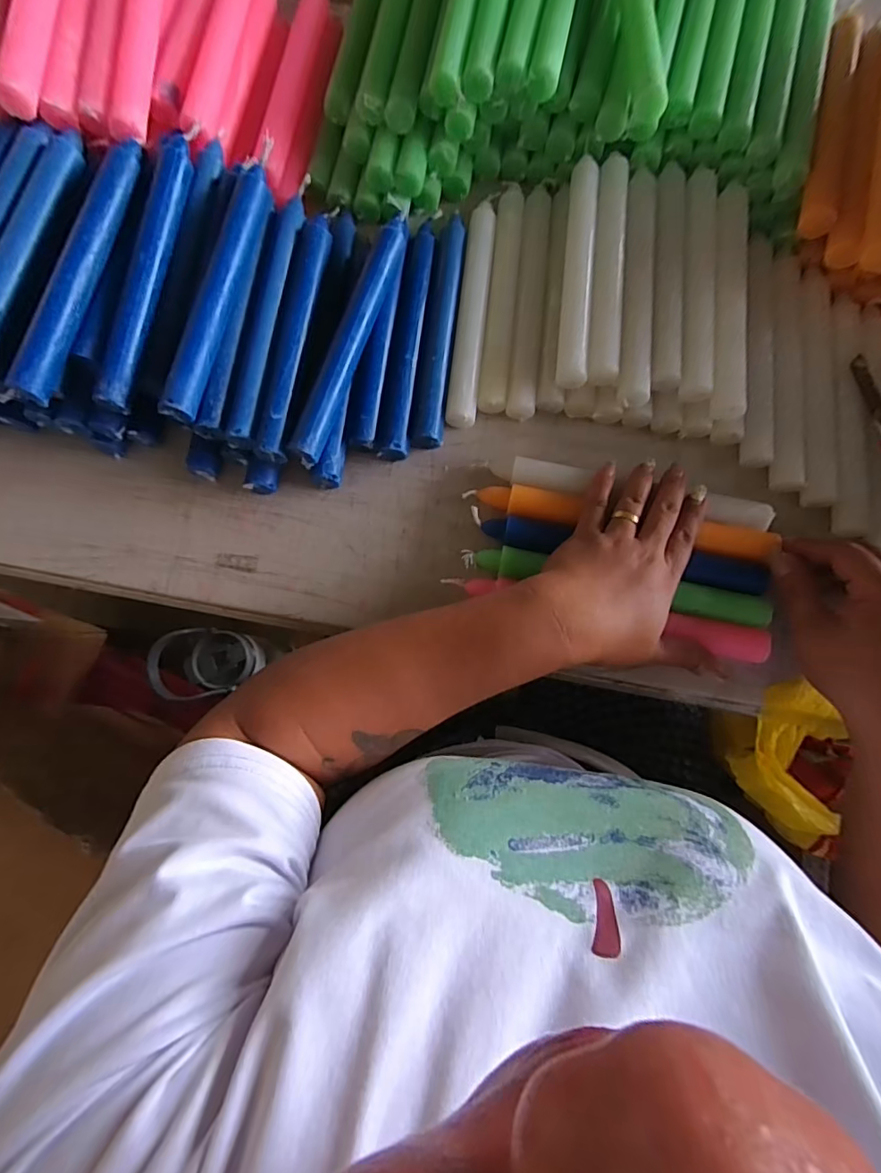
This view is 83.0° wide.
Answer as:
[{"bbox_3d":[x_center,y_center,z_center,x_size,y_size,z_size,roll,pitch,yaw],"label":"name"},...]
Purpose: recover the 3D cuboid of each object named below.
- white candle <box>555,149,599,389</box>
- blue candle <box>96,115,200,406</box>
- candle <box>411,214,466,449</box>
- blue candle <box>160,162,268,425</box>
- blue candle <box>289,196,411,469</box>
[{"bbox_3d":[0.104,-0.240,0.383,0.022,0.023,0.194,5,79,2],"label":"white candle"},{"bbox_3d":[-0.206,-0.231,0.352,0.020,0.024,0.221,9,79,3],"label":"blue candle"},{"bbox_3d":[0.001,-0.201,0.389,0.022,0.021,0.198,6,79,2],"label":"candle"},{"bbox_3d":[-0.157,-0.213,0.352,0.019,0.019,0.202,11,79,3],"label":"blue candle"},{"bbox_3d":[-0.063,-0.190,0.370,0.020,0.027,0.214,18,79,4],"label":"blue candle"}]

